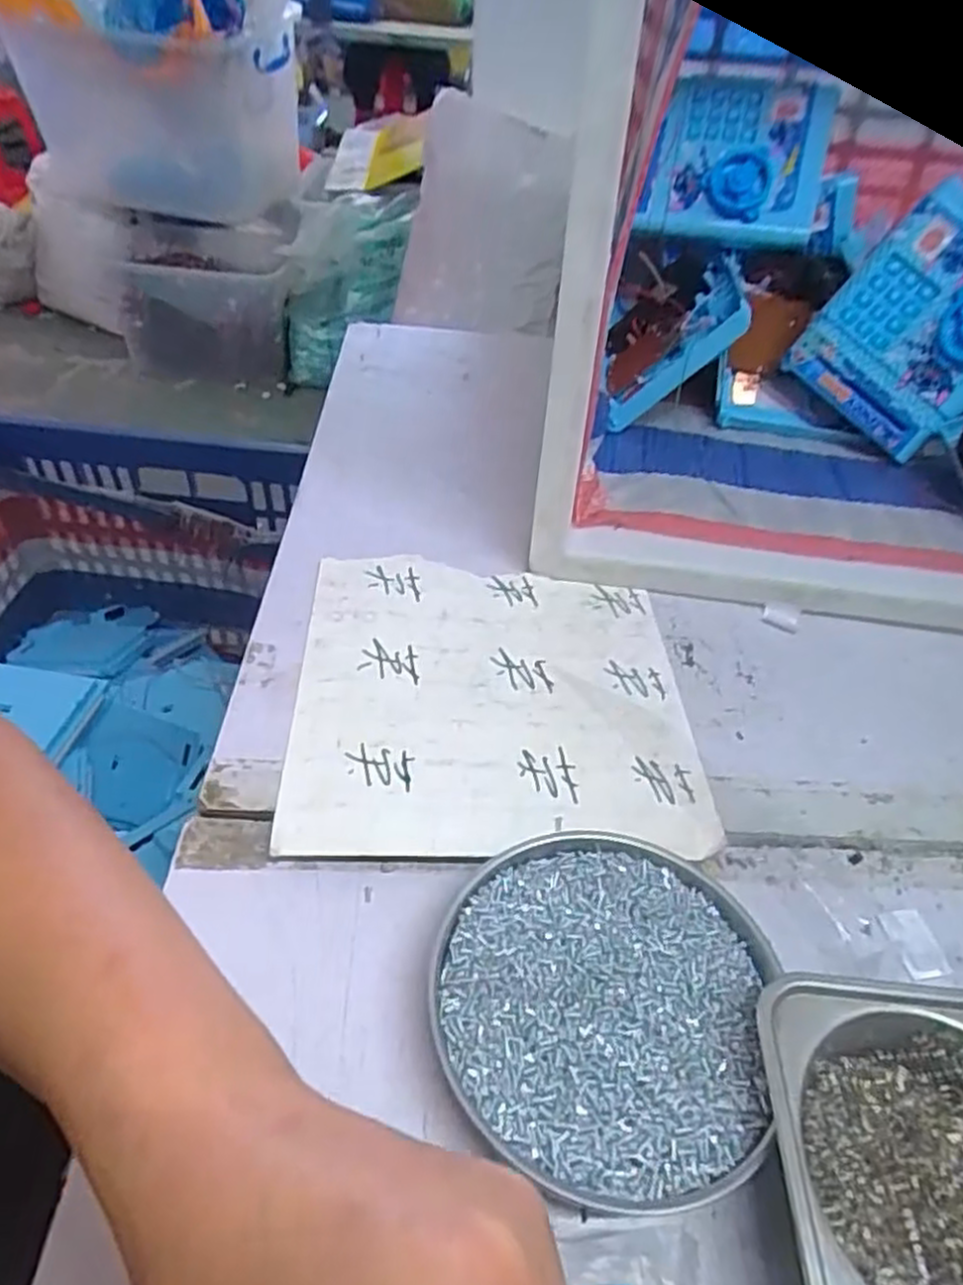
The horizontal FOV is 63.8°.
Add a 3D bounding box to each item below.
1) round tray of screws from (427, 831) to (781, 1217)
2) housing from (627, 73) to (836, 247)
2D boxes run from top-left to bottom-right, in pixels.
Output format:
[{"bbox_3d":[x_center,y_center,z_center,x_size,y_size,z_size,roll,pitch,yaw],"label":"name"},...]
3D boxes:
[{"bbox_3d":[0.047,0.138,0.305,0.123,0.019,0.136,17,44,12],"label":"round tray of screws"},{"bbox_3d":[0.213,-0.403,0.646,0.140,0.129,0.037,9,6,12],"label":"housing"}]

